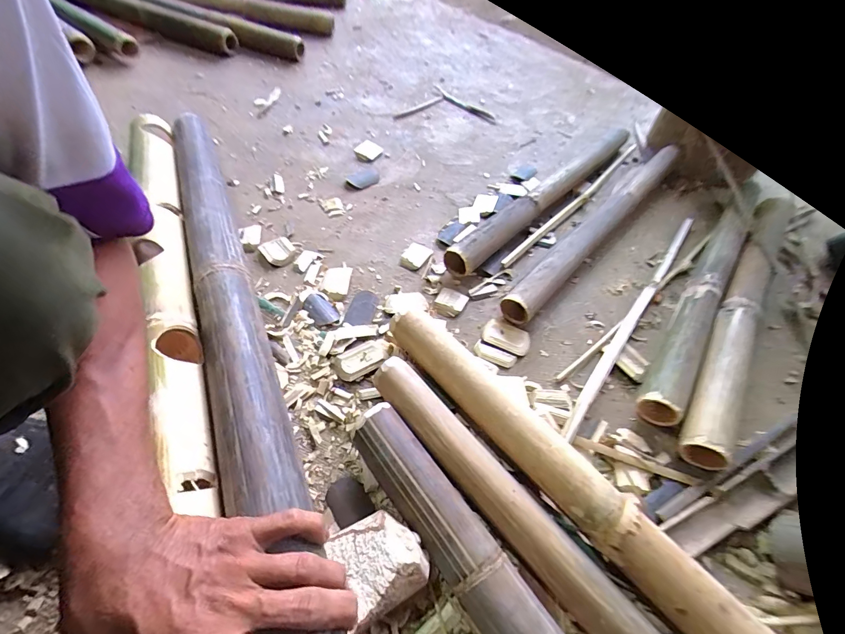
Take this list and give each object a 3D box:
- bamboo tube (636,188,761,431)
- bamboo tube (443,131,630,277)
[{"bbox_3d":[0.445,-0.034,0.591,0.054,0.051,0.502,33,57,18],"label":"bamboo tube"},{"bbox_3d":[0.257,-0.254,0.739,0.054,0.060,0.611,38,59,21],"label":"bamboo tube"}]

